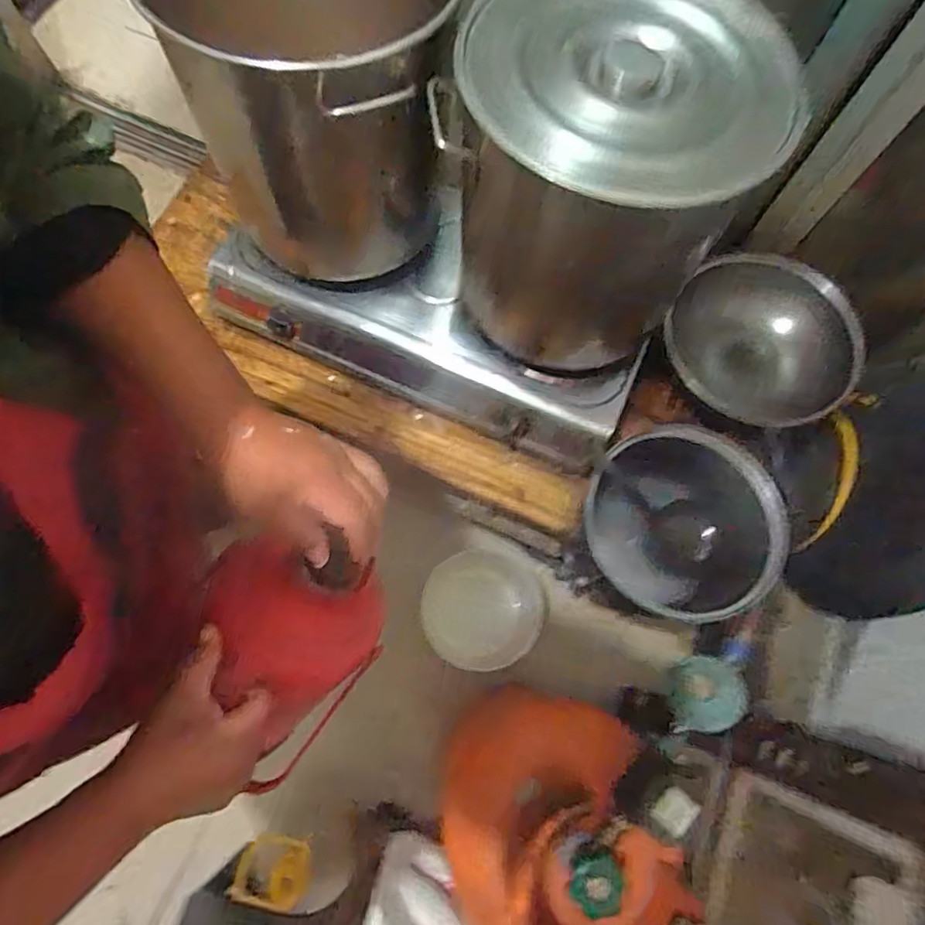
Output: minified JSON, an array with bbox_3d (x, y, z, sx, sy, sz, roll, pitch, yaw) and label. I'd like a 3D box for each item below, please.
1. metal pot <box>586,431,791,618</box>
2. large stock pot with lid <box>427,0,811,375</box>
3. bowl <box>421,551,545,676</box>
[{"bbox_3d":[0.332,0.096,0.876,0.264,0.200,0.269,1,73,-2],"label":"metal pot"},{"bbox_3d":[0.170,-0.362,0.765,0.342,0.388,0.354,1,73,-2],"label":"large stock pot with lid"},{"bbox_3d":[0.045,0.311,1.203,0.255,0.085,0.241,1,73,-2],"label":"bowl"}]

